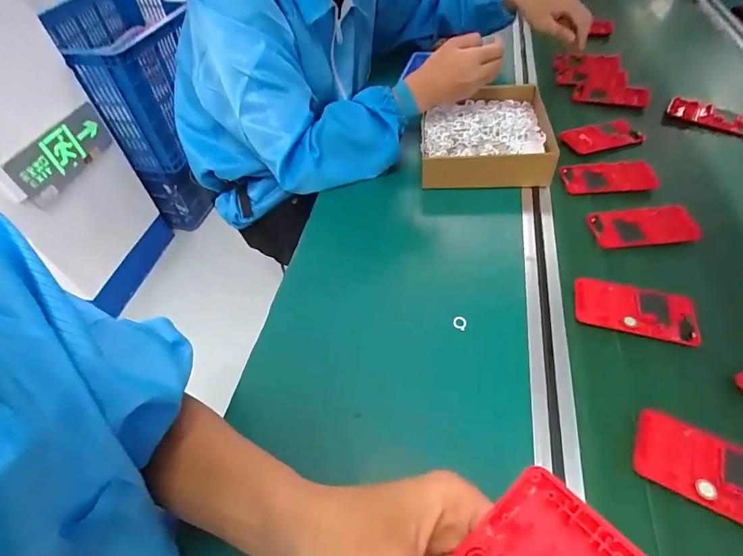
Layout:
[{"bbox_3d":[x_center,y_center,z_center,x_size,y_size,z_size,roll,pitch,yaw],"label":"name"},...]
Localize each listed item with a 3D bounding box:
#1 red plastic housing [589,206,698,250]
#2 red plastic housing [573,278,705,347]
[{"bbox_3d":[0.355,-0.069,0.520,0.129,0.016,0.065,-2,49,4],"label":"red plastic housing"},{"bbox_3d":[0.291,0.034,0.439,0.124,0.015,0.061,13,53,14],"label":"red plastic housing"}]

